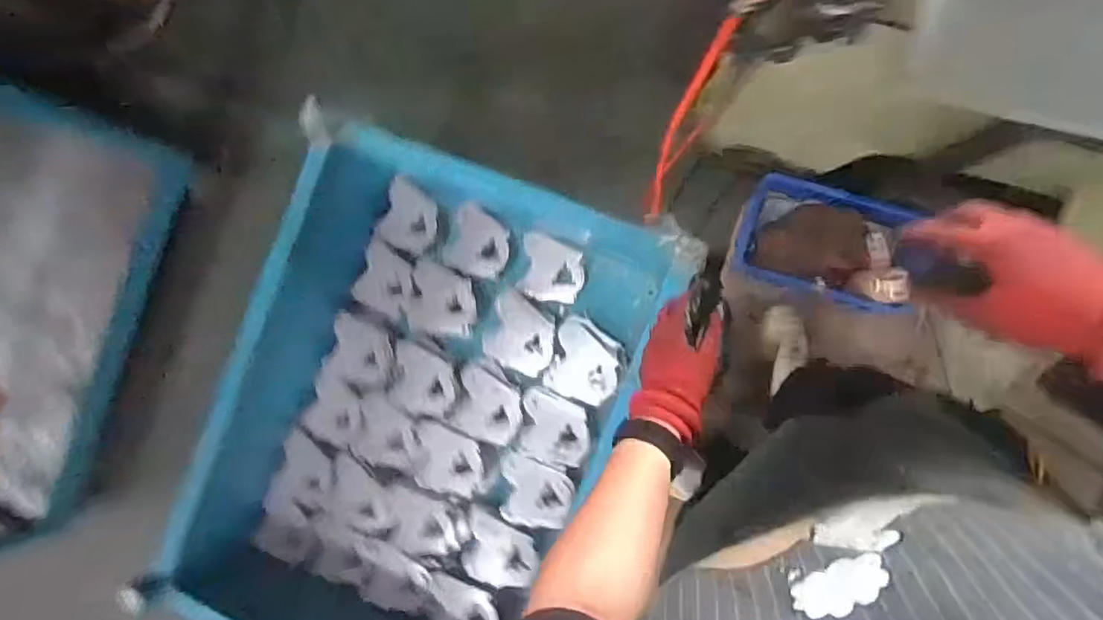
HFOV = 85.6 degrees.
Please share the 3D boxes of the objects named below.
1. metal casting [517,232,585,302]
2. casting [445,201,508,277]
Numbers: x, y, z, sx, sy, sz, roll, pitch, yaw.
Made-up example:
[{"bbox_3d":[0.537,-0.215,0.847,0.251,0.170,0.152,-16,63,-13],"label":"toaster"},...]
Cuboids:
[{"bbox_3d":[0.000,-0.088,1.283,0.136,0.035,0.131,10,91,-6],"label":"metal casting"},{"bbox_3d":[-0.150,-0.146,1.265,0.124,0.029,0.137,18,91,10],"label":"casting"}]

